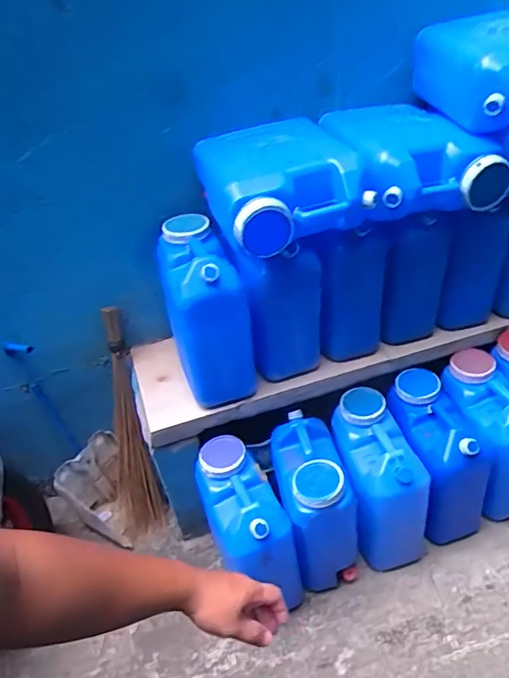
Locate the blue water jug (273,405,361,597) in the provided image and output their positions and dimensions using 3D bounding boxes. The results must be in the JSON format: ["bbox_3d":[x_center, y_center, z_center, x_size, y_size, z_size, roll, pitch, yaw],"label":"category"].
[{"bbox_3d":[0.166,0.460,1.425,0.179,0.411,0.309,-10,36,-8],"label":"blue water jug"}]

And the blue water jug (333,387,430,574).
[{"bbox_3d":[0.351,0.392,1.431,0.207,0.401,0.305,-11,36,-8],"label":"blue water jug"}]

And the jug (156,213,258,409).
[{"bbox_3d":[-0.139,-0.093,1.335,0.196,0.348,0.296,-14,36,-13],"label":"jug"}]

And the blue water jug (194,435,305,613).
[{"bbox_3d":[-0.021,0.498,1.351,0.189,0.354,0.327,-15,37,-14],"label":"blue water jug"}]

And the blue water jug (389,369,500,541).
[{"bbox_3d":[0.524,0.350,1.490,0.197,0.416,0.300,-11,36,-9],"label":"blue water jug"}]

